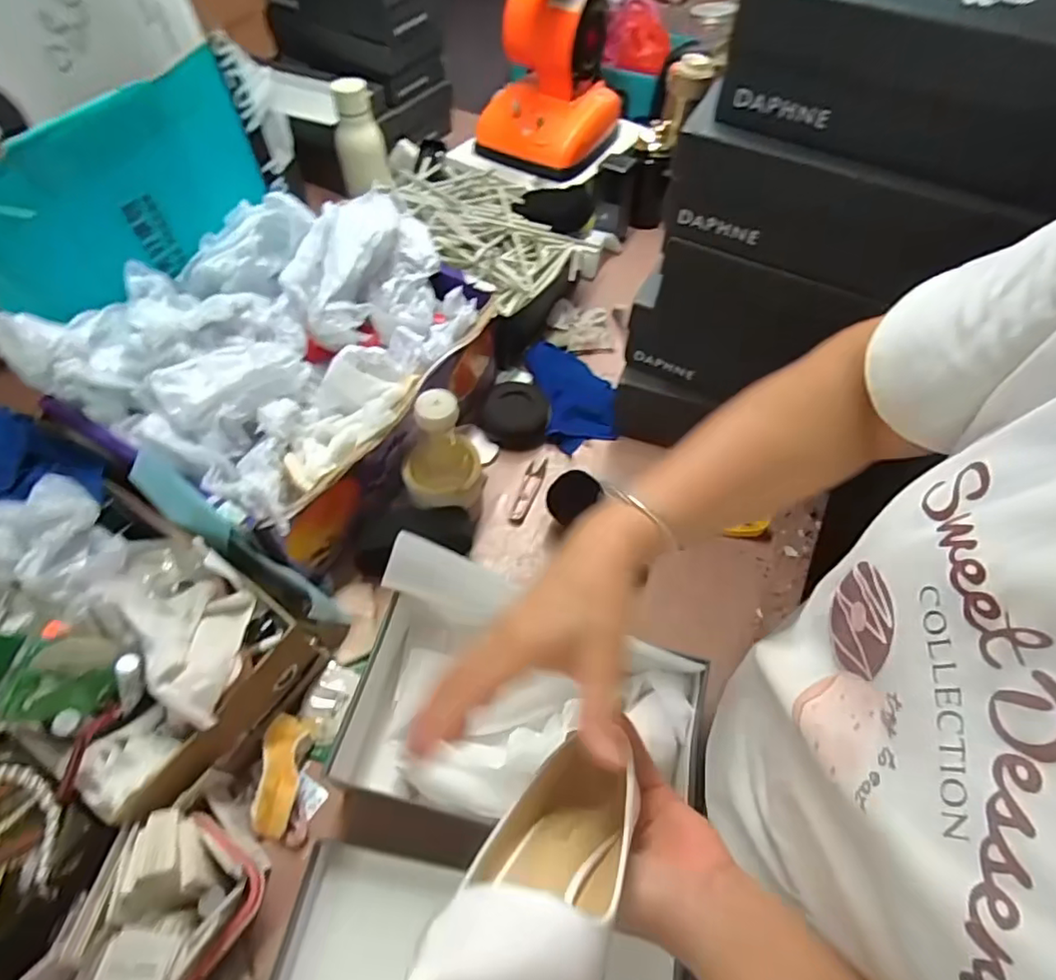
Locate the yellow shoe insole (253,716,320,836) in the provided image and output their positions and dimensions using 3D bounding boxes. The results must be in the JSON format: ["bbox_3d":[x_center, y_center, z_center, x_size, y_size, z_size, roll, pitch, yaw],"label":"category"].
[{"bbox_3d":[-0.222,0.253,0.533,0.035,0.026,0.094,7,56,2],"label":"yellow shoe insole"}]

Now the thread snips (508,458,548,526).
[{"bbox_3d":[0.001,0.001,0.737,0.022,0.006,0.102,16,57,8],"label":"thread snips"}]

